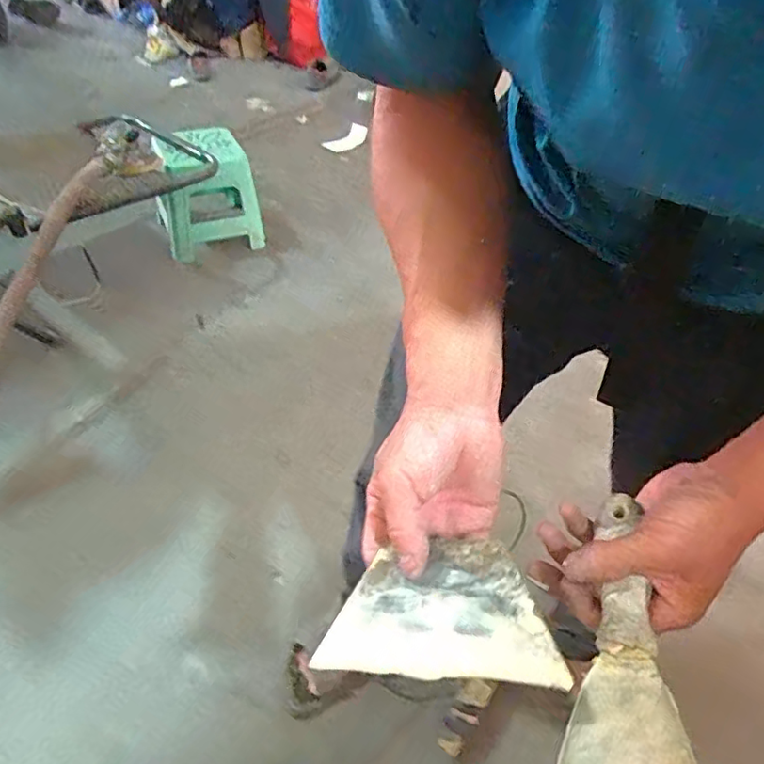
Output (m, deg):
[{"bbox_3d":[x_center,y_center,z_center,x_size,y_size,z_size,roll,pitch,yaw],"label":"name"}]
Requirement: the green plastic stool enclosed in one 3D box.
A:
[{"bbox_3d":[-0.518,-0.560,1.676,0.269,0.293,0.320,-15,49,-20],"label":"green plastic stool"}]

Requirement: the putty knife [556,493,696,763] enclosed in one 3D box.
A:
[{"bbox_3d":[0.139,0.156,0.328,0.071,0.020,0.193,-4,45,26],"label":"putty knife"}]

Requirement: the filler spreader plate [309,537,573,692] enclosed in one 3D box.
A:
[{"bbox_3d":[0.034,0.131,0.342,0.130,0.004,0.080,-1,47,10],"label":"filler spreader plate"}]

